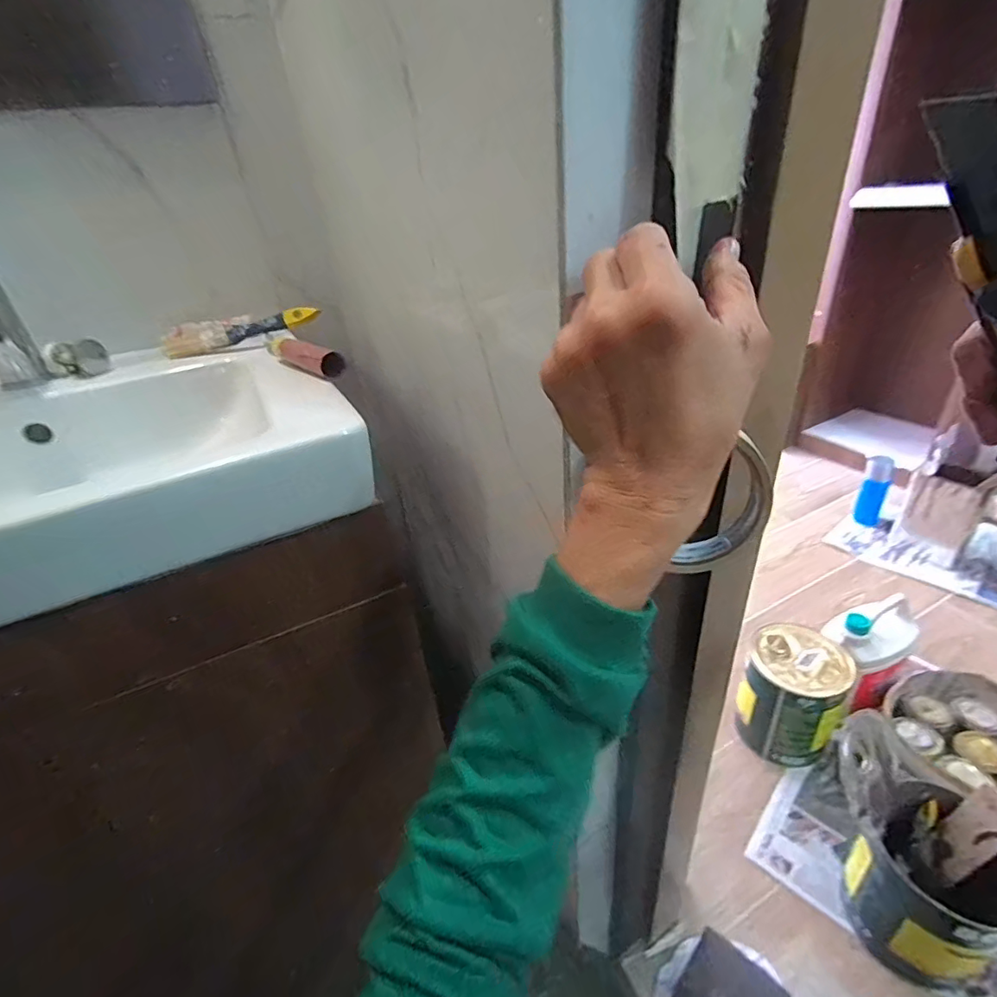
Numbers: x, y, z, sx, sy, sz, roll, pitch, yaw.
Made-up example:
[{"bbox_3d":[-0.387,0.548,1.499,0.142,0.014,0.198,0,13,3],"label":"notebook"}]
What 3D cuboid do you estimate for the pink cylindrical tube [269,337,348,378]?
[{"bbox_3d":[-0.189,-0.138,0.494,0.119,0.019,0.021,23,42,38],"label":"pink cylindrical tube"}]

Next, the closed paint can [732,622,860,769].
[{"bbox_3d":[0.545,0.363,0.954,0.155,0.192,0.177,19,40,35],"label":"closed paint can"}]

